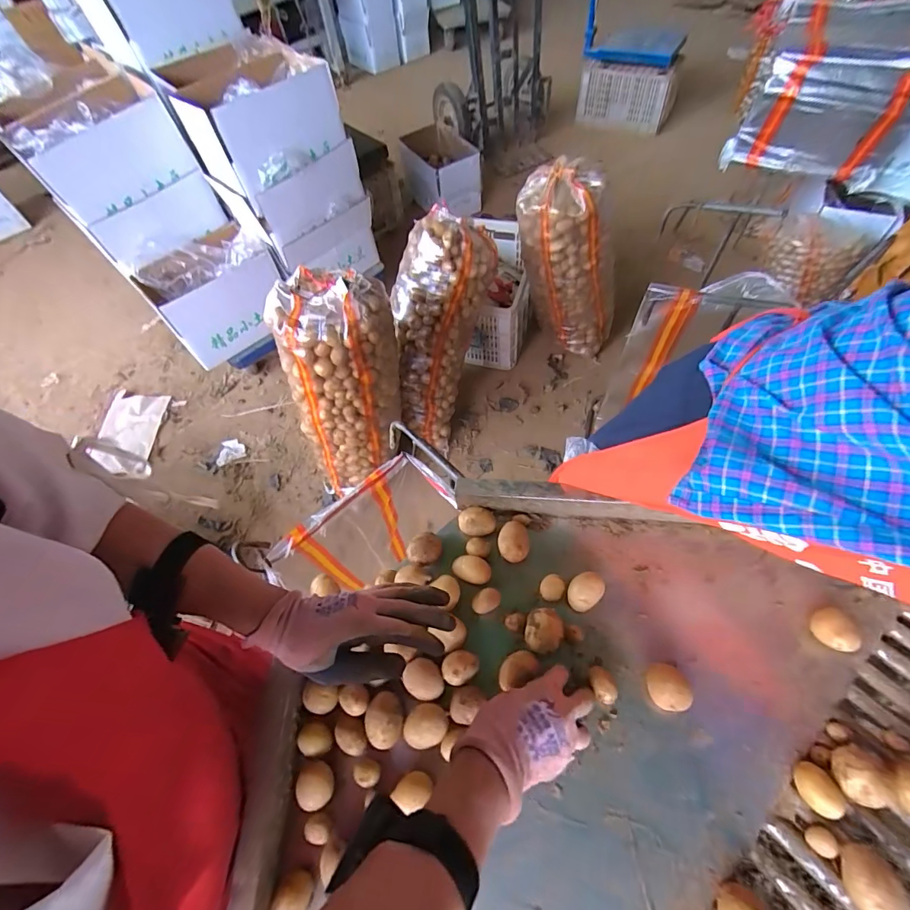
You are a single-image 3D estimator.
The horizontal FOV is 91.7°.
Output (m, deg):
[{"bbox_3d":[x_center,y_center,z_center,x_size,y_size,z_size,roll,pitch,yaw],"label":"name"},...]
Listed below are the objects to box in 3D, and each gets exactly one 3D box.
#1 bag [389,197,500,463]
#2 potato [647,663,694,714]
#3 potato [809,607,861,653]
[{"bbox_3d":[-0.064,-0.368,1.429,0.242,0.709,0.191,17,29,14],"label":"bag"},{"bbox_3d":[0.220,0.241,0.459,0.039,0.027,0.043,4,58,7],"label":"potato"},{"bbox_3d":[0.403,0.184,0.469,0.039,0.033,0.046,24,62,18],"label":"potato"}]

